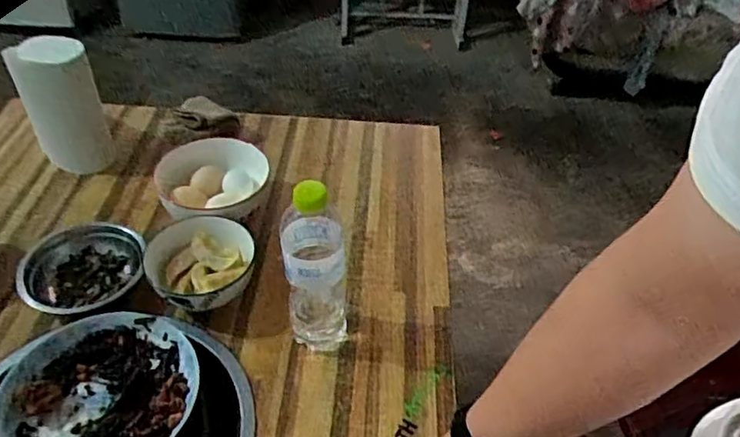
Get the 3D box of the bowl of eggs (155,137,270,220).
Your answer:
[{"bbox_3d":[-0.212,-0.038,0.827,0.141,0.075,0.141,2,43,-2],"label":"bowl of eggs"}]

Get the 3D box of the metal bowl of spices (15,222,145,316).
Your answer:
[{"bbox_3d":[-0.354,0.069,0.739,0.140,0.051,0.133,-6,44,-11],"label":"metal bowl of spices"}]

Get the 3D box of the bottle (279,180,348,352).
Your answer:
[{"bbox_3d":[-0.058,0.055,0.641,0.073,0.226,0.060,-8,45,-13],"label":"bottle"}]

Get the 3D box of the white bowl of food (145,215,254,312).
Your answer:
[{"bbox_3d":[-0.208,0.062,0.737,0.124,0.057,0.118,2,43,-2],"label":"white bowl of food"}]

